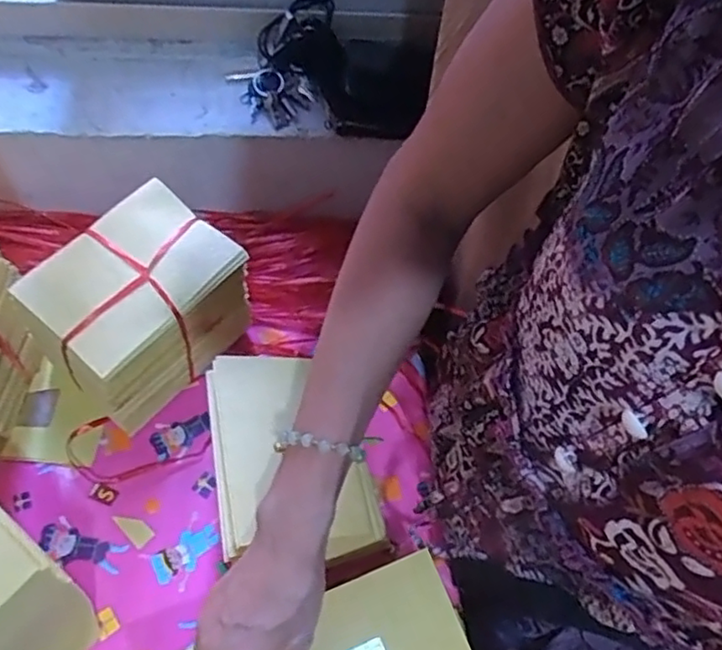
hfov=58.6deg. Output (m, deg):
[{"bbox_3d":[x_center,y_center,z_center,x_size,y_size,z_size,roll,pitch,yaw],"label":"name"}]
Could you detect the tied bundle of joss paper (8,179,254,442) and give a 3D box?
[{"bbox_3d":[-0.196,-0.013,0.590,0.118,0.143,0.160,36,58,21],"label":"tied bundle of joss paper"}]

